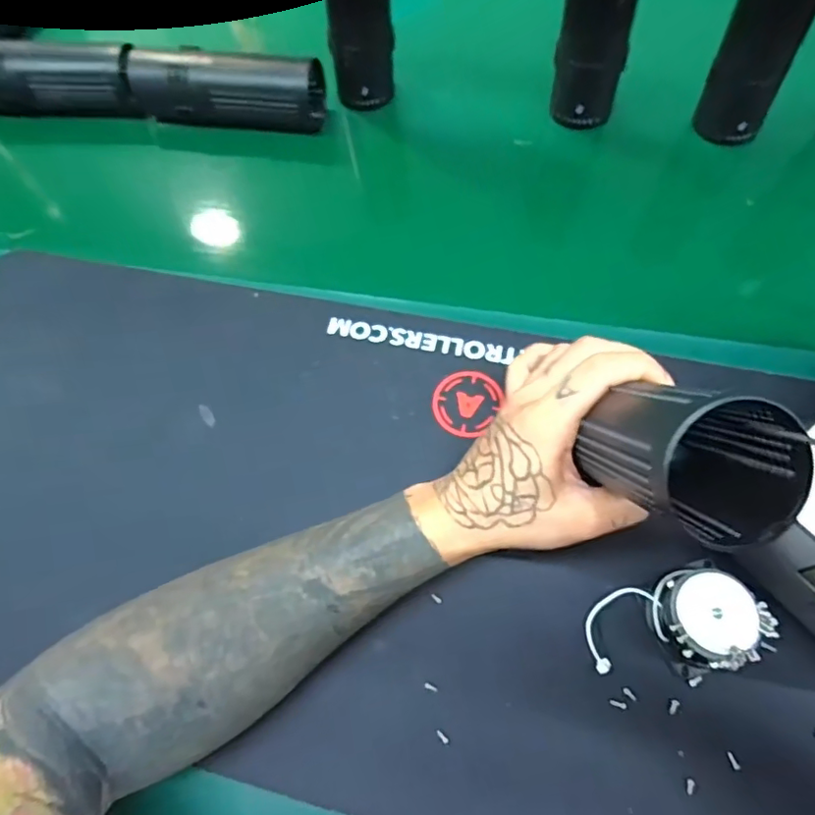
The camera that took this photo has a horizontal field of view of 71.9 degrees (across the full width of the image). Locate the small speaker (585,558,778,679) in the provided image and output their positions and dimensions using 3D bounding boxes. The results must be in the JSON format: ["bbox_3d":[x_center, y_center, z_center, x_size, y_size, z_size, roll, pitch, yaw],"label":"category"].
[{"bbox_3d":[0.148,0.115,0.298,0.098,0.029,0.050,-17,67,-5],"label":"small speaker"}]

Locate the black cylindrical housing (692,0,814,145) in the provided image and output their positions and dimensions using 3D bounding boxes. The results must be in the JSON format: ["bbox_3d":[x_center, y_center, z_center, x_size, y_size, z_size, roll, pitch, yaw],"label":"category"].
[{"bbox_3d":[0.269,-0.286,0.418,0.062,0.158,0.060,-1,66,2],"label":"black cylindrical housing"}]

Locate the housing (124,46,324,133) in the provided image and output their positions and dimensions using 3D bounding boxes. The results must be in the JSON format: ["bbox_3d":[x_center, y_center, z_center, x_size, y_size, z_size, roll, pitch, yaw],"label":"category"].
[{"bbox_3d":[-0.164,-0.295,0.514,0.173,0.059,0.055,11,67,7],"label":"housing"}]

